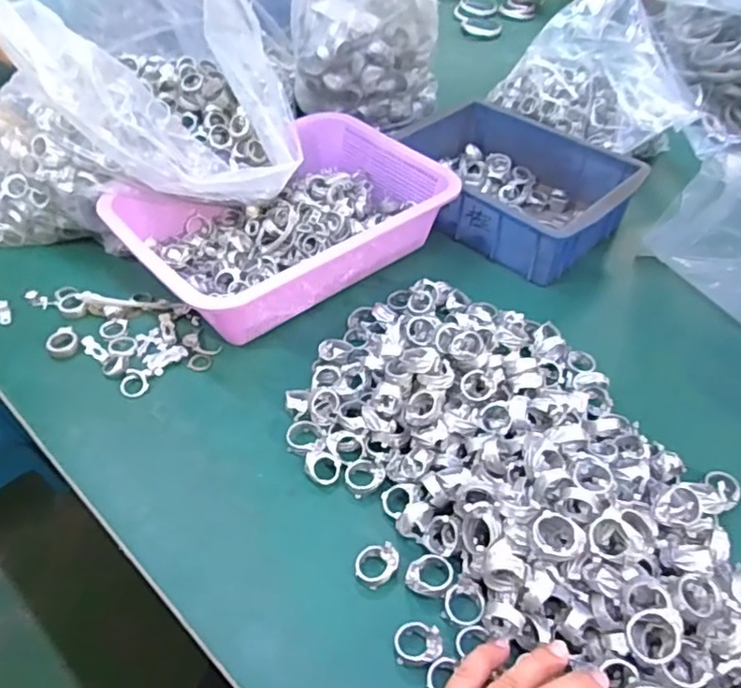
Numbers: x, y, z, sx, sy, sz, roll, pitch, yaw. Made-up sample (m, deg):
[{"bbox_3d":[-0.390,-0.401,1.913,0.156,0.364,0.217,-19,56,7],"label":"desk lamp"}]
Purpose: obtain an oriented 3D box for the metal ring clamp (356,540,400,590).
[{"bbox_3d":[0.004,0.145,0.403,0.029,0.007,0.024,-39,65,-12],"label":"metal ring clamp"}]

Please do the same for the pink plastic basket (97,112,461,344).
[{"bbox_3d":[-0.079,-0.123,0.613,0.223,0.076,0.312,36,56,29],"label":"pink plastic basket"}]

